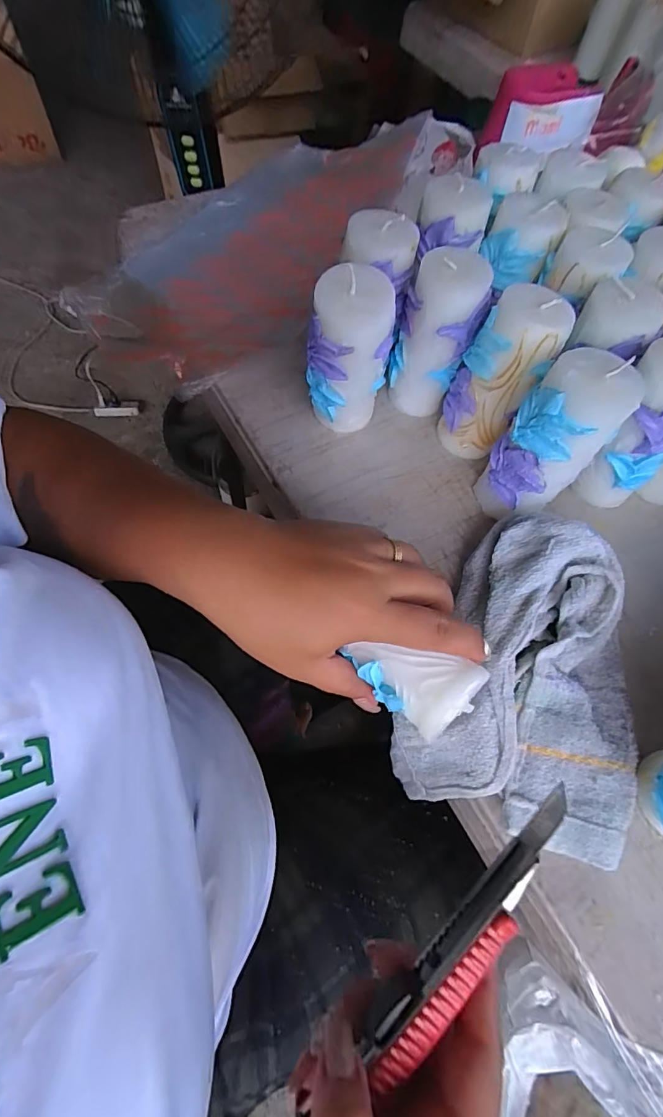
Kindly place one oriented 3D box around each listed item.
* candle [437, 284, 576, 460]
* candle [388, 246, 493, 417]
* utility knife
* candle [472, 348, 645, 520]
[{"bbox_3d":[0.113,-0.122,0.323,0.053,0.106,0.050,26,65,9],"label":"candle"},{"bbox_3d":[0.071,-0.152,0.335,0.052,0.108,0.050,3,64,-2],"label":"candle"},{"bbox_3d":[0.056,0.145,0.185,0.017,0.019,0.121,37,82,14],"label":"utility knife"},{"bbox_3d":[0.133,-0.067,0.297,0.051,0.113,0.049,1,64,-3],"label":"candle"}]

